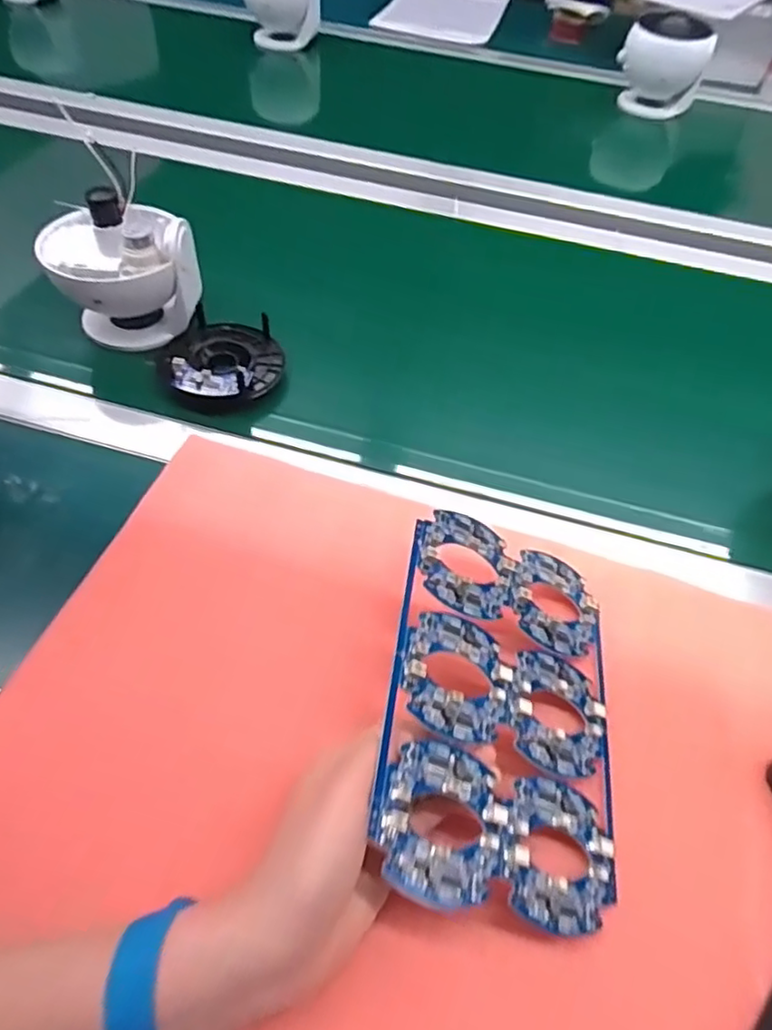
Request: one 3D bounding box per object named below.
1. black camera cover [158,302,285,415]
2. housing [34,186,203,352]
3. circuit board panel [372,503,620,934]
[{"bbox_3d":[-0.139,-0.134,0.524,0.098,0.037,0.104,-11,56,-13],"label":"black camera cover"},{"bbox_3d":[-0.225,-0.210,0.526,0.109,0.119,0.105,-29,62,-23],"label":"housing"},{"bbox_3d":[0.067,0.097,0.331,0.137,0.006,0.199,24,52,-17],"label":"circuit board panel"}]

